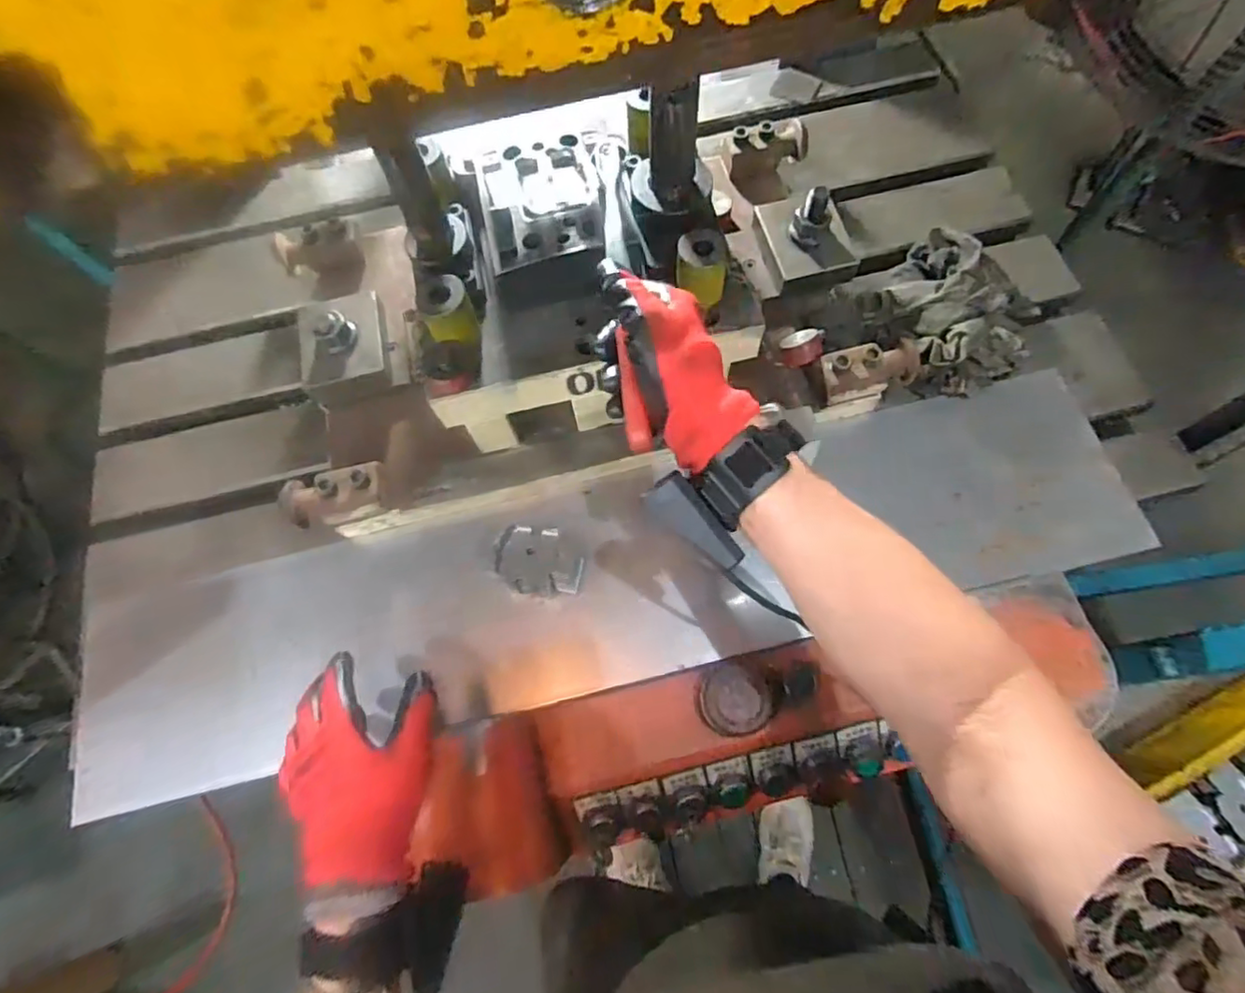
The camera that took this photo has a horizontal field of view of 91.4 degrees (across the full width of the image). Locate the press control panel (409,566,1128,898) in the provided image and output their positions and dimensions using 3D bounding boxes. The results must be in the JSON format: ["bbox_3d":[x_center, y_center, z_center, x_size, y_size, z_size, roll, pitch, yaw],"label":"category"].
[{"bbox_3d":[0.123,0.203,0.527,0.560,0.091,0.124,-13,68,-3],"label":"press control panel"}]

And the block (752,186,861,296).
[{"bbox_3d":[0.192,-0.267,0.622,0.086,0.075,0.106,-13,68,-3],"label":"block"}]

